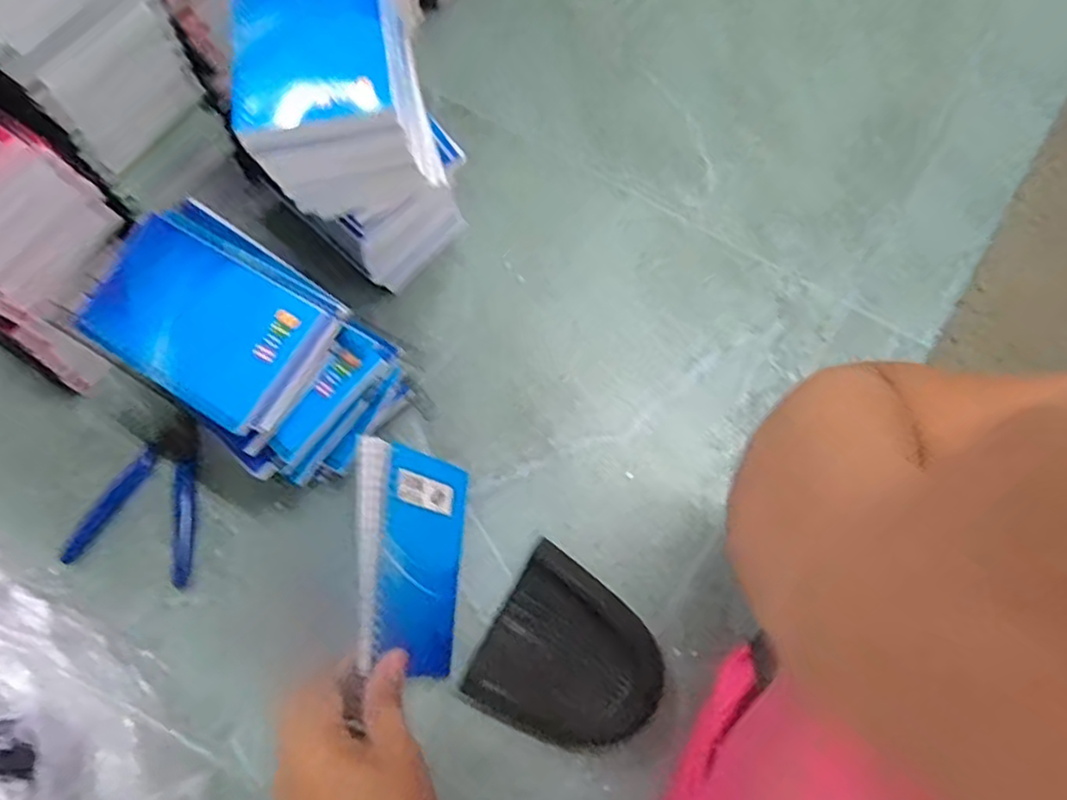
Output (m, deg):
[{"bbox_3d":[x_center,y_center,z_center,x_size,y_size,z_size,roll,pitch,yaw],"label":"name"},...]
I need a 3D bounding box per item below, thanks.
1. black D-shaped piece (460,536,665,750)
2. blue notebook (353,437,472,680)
[{"bbox_3d":[0.024,0.155,0.407,0.101,0.027,0.095,29,74,12],"label":"black D-shaped piece"},{"bbox_3d":[-0.073,0.094,0.410,0.013,0.090,0.132,-10,69,28],"label":"blue notebook"}]

